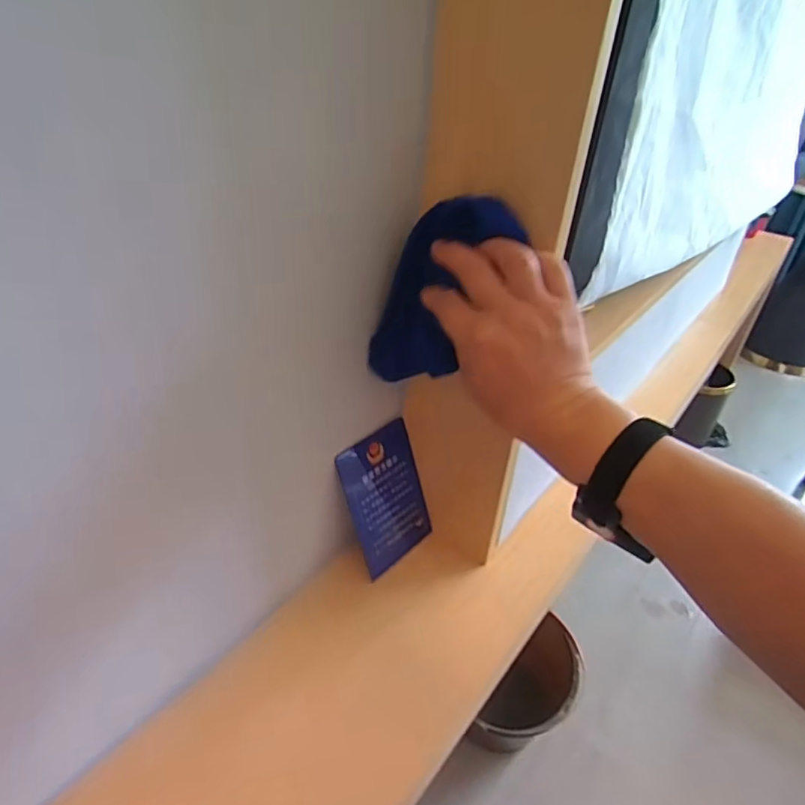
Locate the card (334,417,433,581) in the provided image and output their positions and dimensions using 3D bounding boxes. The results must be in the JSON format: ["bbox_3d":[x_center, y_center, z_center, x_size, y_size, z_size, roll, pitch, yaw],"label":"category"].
[{"bbox_3d":[-0.016,0.103,0.602,0.008,0.147,0.097,5,27,45],"label":"card"}]

